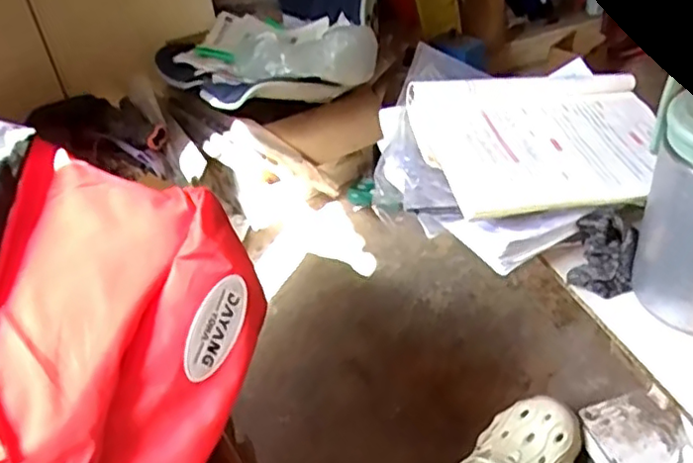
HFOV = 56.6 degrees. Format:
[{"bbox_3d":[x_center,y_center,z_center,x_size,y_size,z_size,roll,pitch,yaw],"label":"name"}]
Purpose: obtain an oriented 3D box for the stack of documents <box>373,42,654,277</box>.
[{"bbox_3d":[0.192,-0.094,0.727,0.315,0.068,0.285,-7,53,-4],"label":"stack of documents"}]

